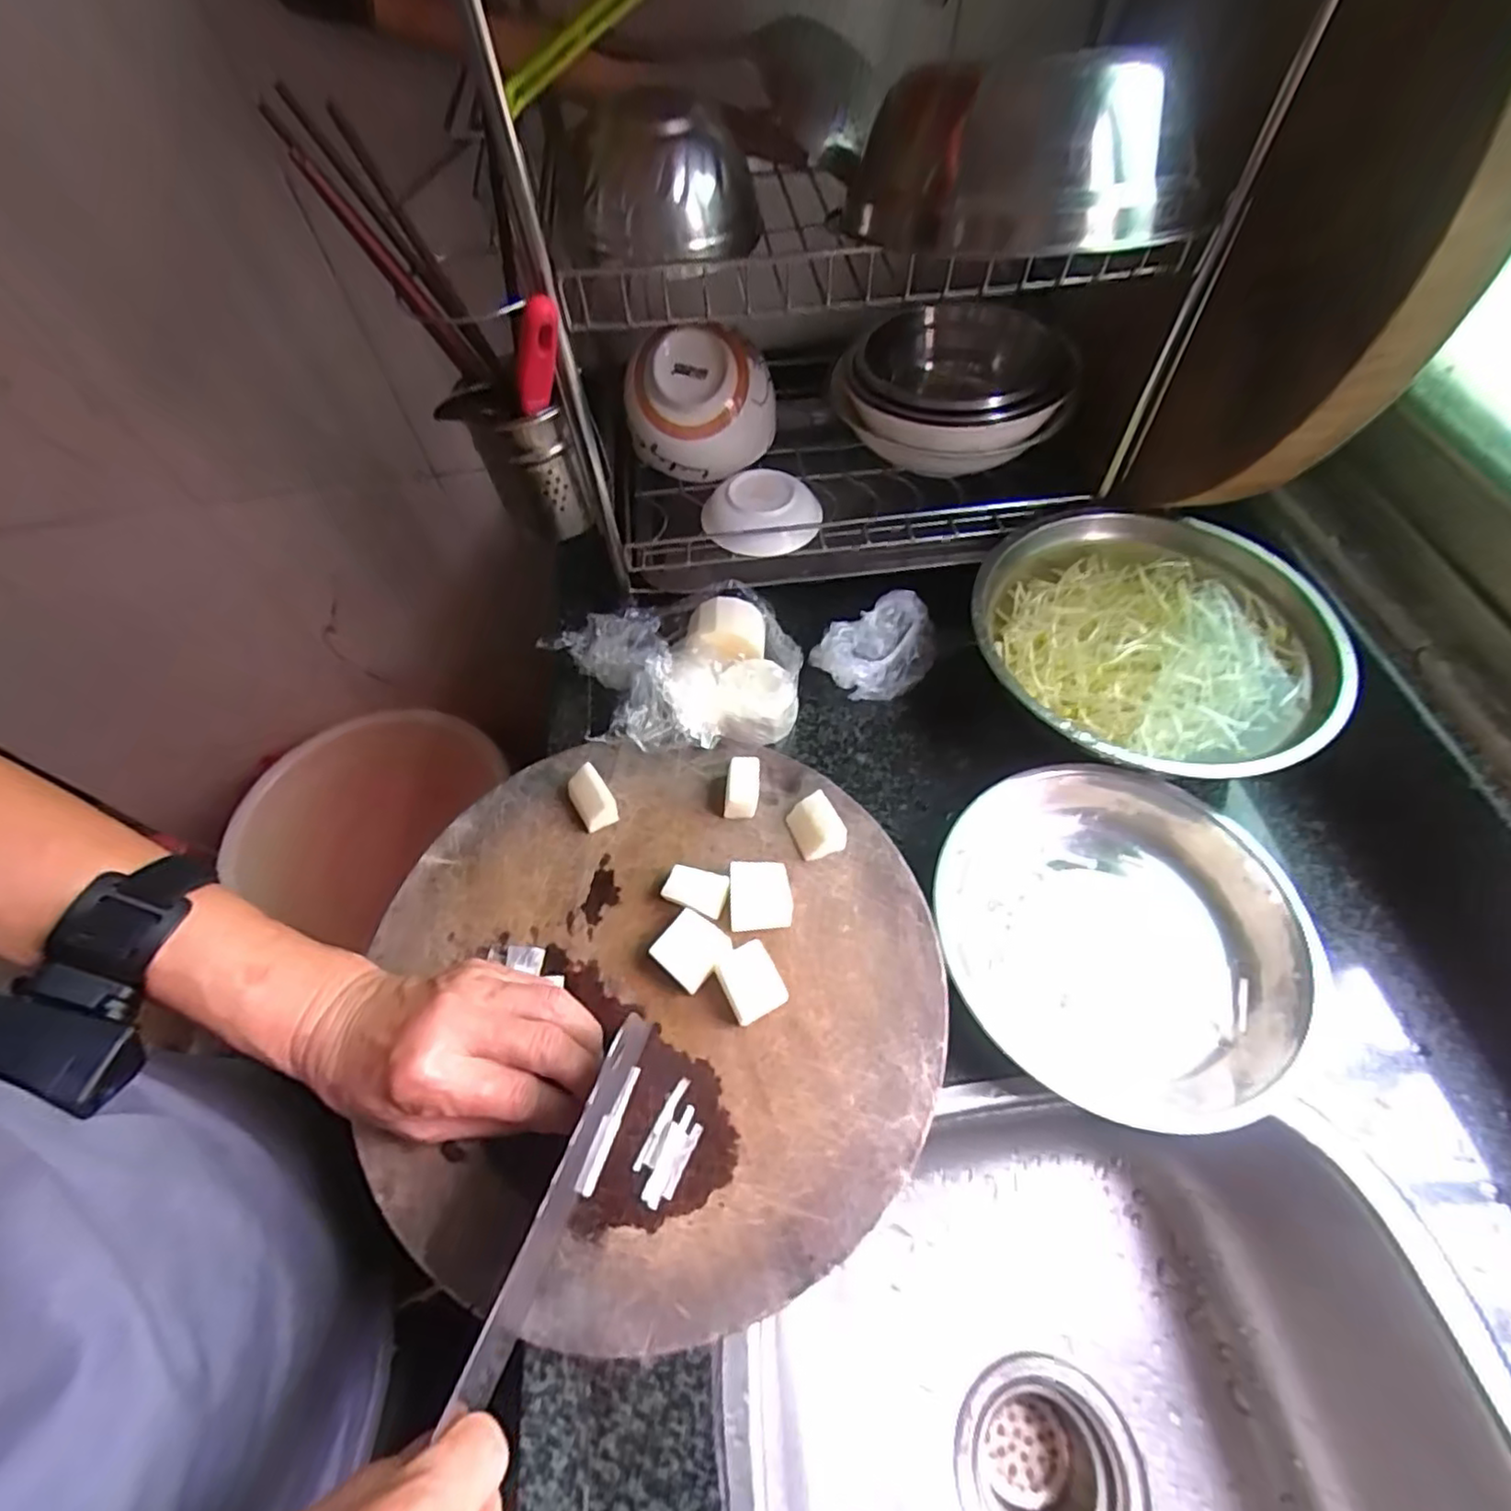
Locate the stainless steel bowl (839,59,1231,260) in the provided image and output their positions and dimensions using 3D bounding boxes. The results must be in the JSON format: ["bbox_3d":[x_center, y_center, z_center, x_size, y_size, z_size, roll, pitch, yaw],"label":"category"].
[{"bbox_3d":[0.139,-0.303,0.328,0.169,0.067,0.138,8,59,8],"label":"stainless steel bowl"}]

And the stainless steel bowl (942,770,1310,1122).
[{"bbox_3d":[0.208,0.101,0.394,0.196,0.036,0.192,-1,58,2],"label":"stainless steel bowl"}]

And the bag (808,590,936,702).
[{"bbox_3d":[0.093,-0.079,0.507,0.091,0.041,0.066,-19,59,-9],"label":"bag"}]

